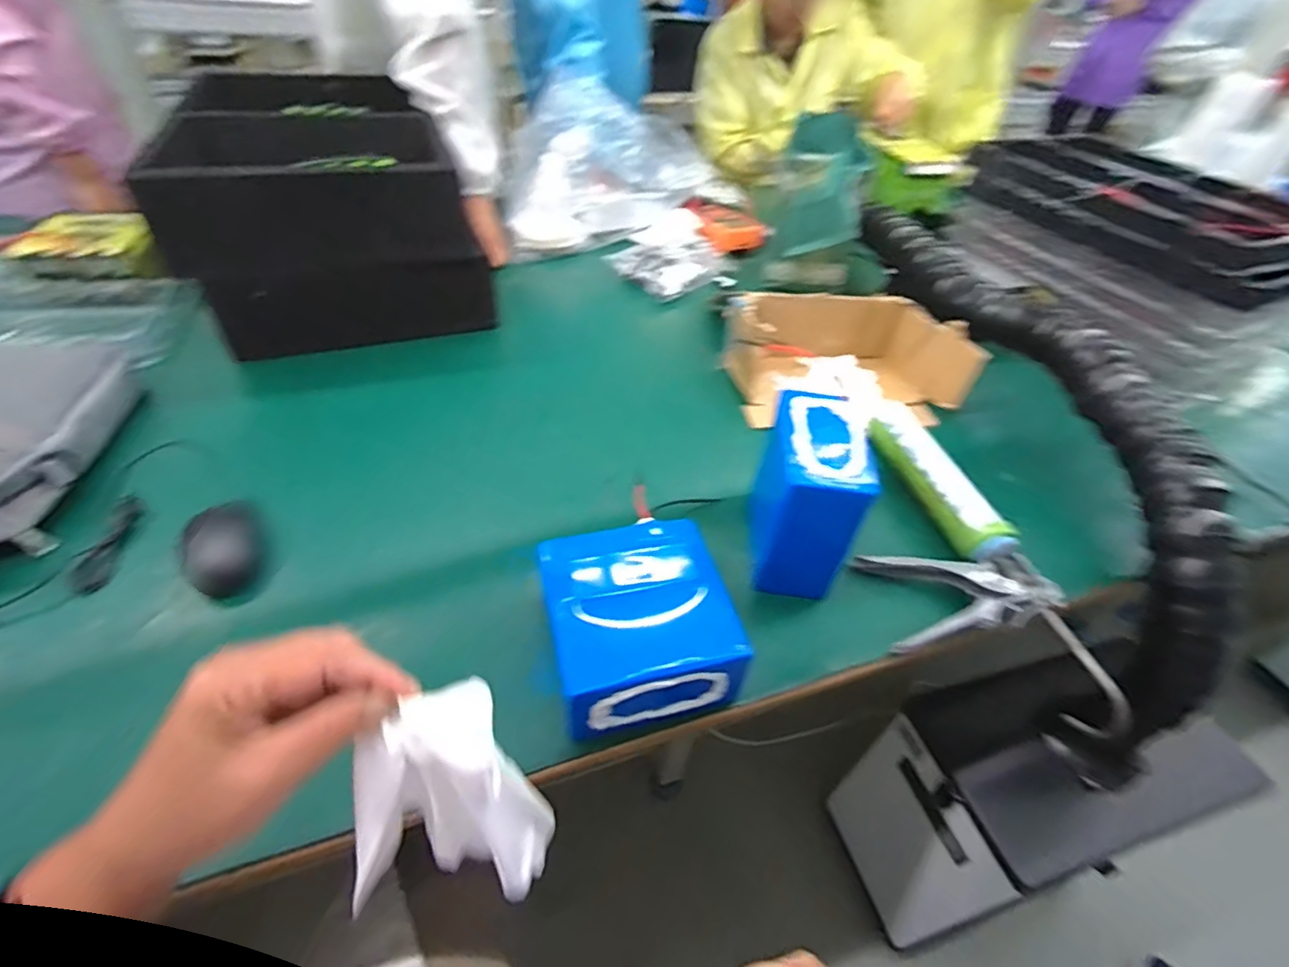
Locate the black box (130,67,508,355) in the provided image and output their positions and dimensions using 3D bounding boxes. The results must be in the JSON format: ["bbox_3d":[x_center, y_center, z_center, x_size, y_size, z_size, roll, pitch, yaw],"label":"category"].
[{"bbox_3d":[-0.525,-0.448,0.940,0.373,0.243,0.535,-19,49,-25],"label":"black box"}]

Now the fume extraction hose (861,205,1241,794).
[{"bbox_3d":[0.514,-0.070,0.818,0.113,0.337,0.915,-8,66,-15],"label":"fume extraction hose"}]

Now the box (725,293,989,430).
[{"bbox_3d":[0.277,-0.179,0.831,0.289,0.105,0.192,-3,44,-11],"label":"box"}]

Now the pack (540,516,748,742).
[{"bbox_3d":[-0.009,0.121,0.498,0.143,0.094,0.152,-9,45,-16],"label":"pack"}]

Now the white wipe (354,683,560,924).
[{"bbox_3d":[-0.094,0.163,0.299,0.083,0.129,0.067,2,43,-5],"label":"white wipe"}]

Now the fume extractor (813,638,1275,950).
[{"bbox_3d":[0.573,0.492,0.925,0.389,0.432,0.239,-8,45,-16],"label":"fume extractor"}]

